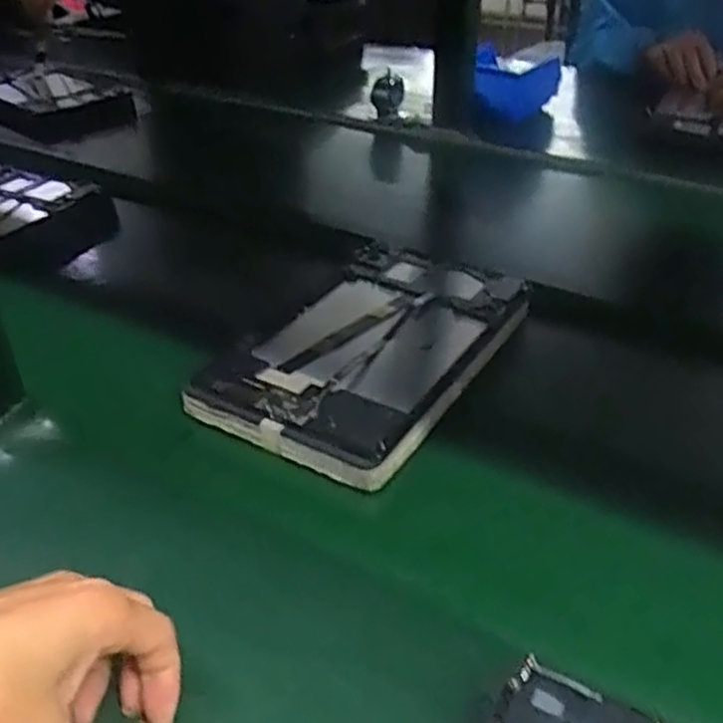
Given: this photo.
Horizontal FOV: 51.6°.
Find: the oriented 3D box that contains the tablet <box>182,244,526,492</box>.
[{"bbox_3d":[0.011,-0.015,0.558,0.150,0.023,0.253,19,40,26],"label":"tablet"}]

